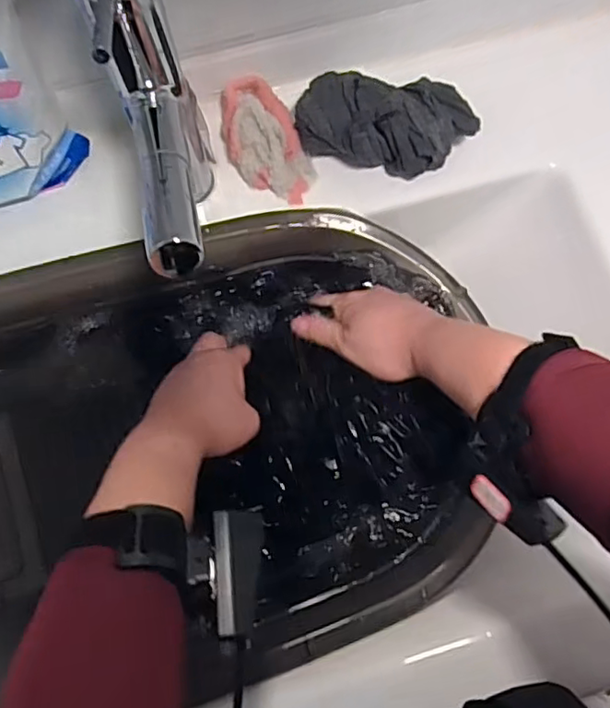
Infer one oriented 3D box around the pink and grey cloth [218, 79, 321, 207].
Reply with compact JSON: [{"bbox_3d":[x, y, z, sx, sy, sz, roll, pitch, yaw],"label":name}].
[{"bbox_3d":[-0.035,-0.175,0.489,0.059,0.037,0.114,-25,74,-6],"label":"pink and grey cloth"}]

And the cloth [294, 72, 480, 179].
[{"bbox_3d":[0.066,-0.184,0.478,0.143,0.068,0.076,-2,73,1],"label":"cloth"}]

